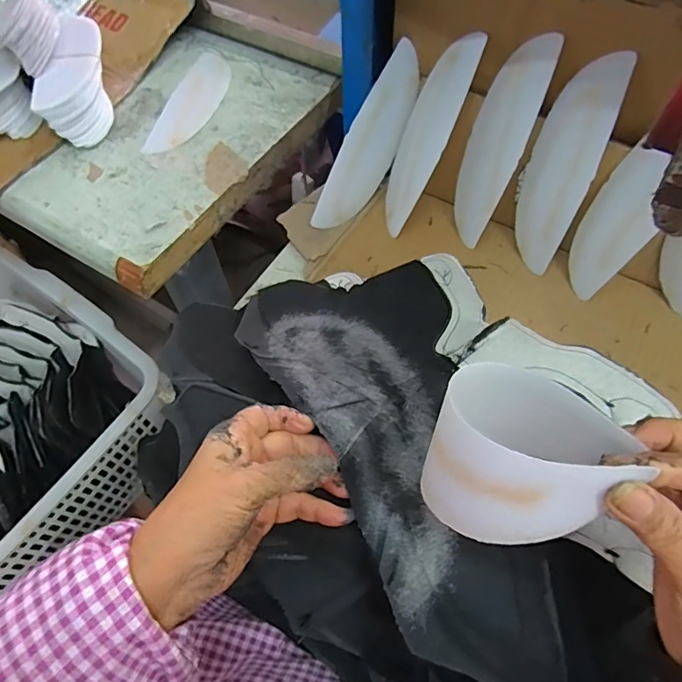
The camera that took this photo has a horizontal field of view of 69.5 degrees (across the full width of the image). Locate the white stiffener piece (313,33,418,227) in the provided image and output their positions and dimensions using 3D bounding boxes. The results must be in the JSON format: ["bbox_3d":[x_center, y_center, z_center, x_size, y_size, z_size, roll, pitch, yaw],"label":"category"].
[{"bbox_3d":[0.037,-0.233,0.590,0.036,0.063,0.216,35,108,19],"label":"white stiffener piece"}]

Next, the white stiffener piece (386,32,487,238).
[{"bbox_3d":[0.094,-0.232,0.566,0.010,0.215,0.074,1,35,-32],"label":"white stiffener piece"}]

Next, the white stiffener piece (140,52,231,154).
[{"bbox_3d":[-0.201,-0.332,0.679,0.071,0.004,0.221,10,61,8],"label":"white stiffener piece"}]

